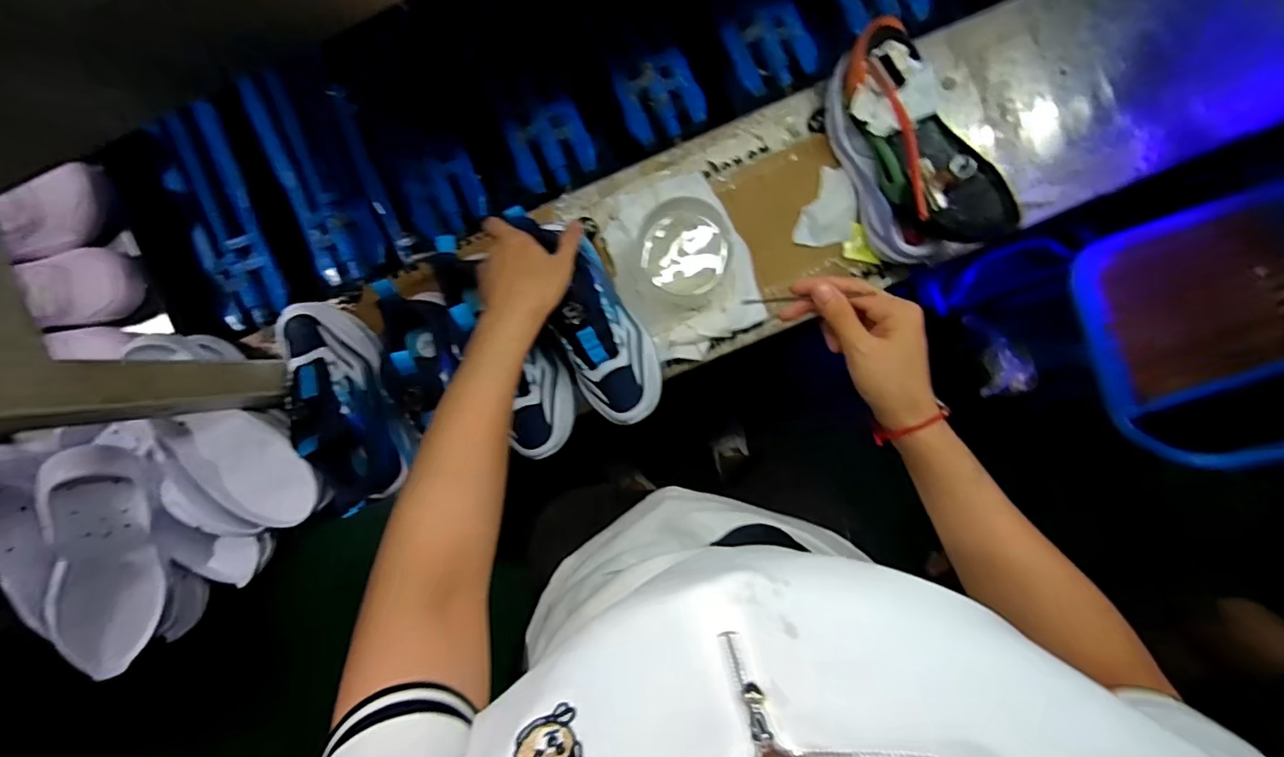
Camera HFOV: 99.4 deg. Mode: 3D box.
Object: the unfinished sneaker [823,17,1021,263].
[{"bbox_3d":[0.276,-0.242,0.563,0.120,0.093,0.230,-20,92,4],"label":"unfinished sneaker"}]

